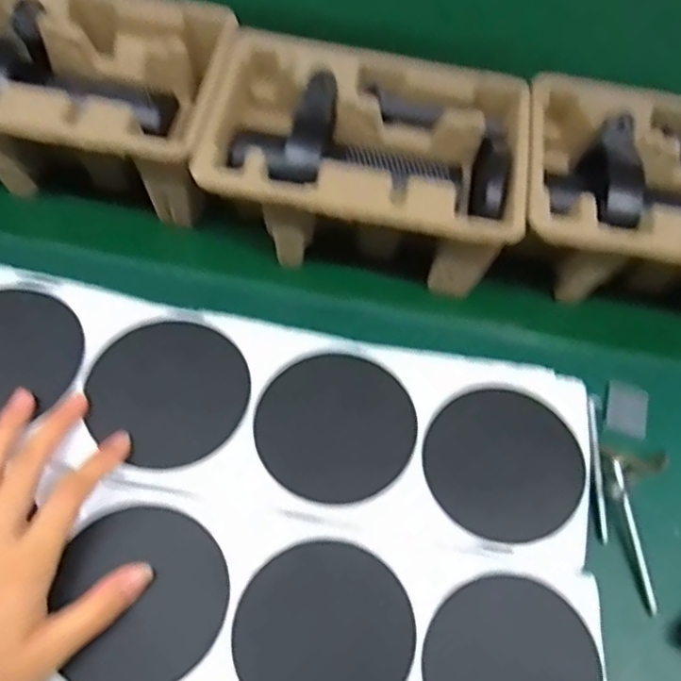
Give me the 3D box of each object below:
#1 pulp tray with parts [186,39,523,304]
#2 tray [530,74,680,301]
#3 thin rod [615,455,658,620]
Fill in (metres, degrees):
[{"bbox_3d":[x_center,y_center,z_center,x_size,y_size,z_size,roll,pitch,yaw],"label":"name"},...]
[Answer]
[{"bbox_3d":[0.018,-0.129,0.492,0.225,0.109,0.141,10,66,1],"label":"pulp tray with parts"},{"bbox_3d":[0.243,-0.099,0.500,0.219,0.110,0.155,8,66,0],"label":"tray"},{"bbox_3d":[0.202,0.133,0.434,0.009,0.007,0.100,-7,77,-8],"label":"thin rod"}]

